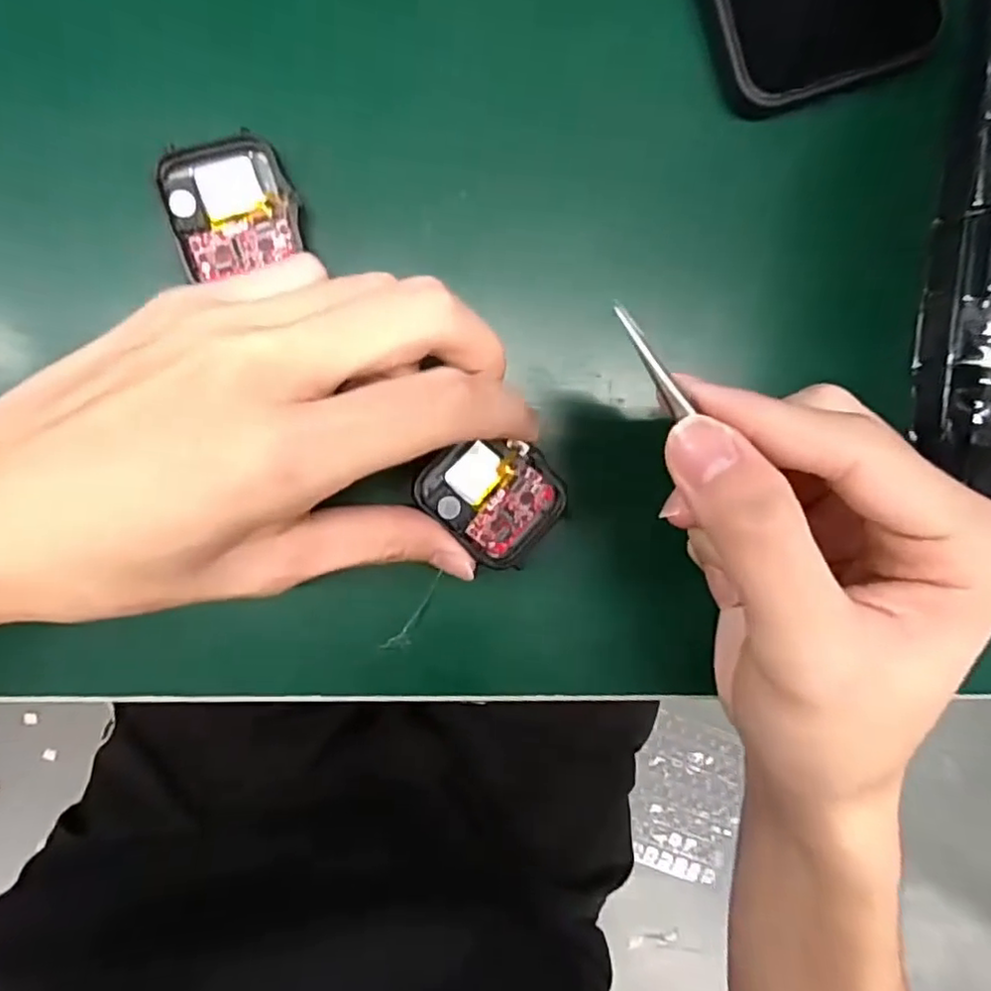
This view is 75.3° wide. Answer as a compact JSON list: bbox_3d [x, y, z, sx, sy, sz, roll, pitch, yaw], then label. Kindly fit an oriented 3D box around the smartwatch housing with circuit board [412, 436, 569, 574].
[{"bbox_3d":[0.000,-0.001,0.206,0.042,0.007,0.037,43,88,-9],"label":"smartwatch housing with circuit board"}]

